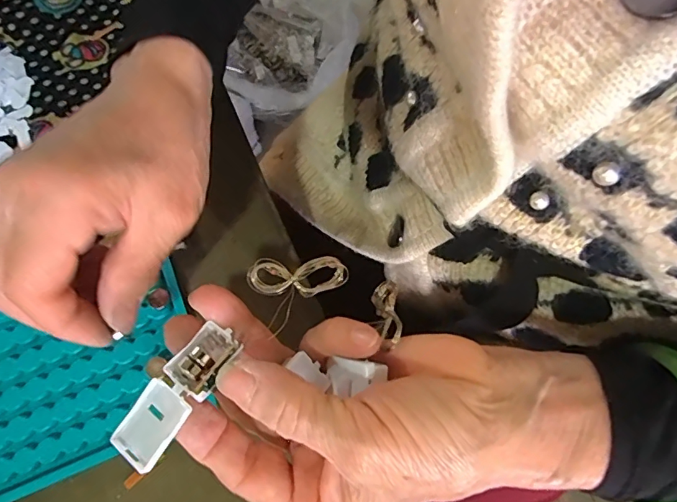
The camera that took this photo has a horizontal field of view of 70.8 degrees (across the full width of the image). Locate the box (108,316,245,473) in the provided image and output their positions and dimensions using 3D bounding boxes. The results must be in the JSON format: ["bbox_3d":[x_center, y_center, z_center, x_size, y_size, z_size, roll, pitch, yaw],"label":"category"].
[{"bbox_3d":[-0.060,0.053,0.177,0.020,0.011,0.053,34,73,10],"label":"box"}]

